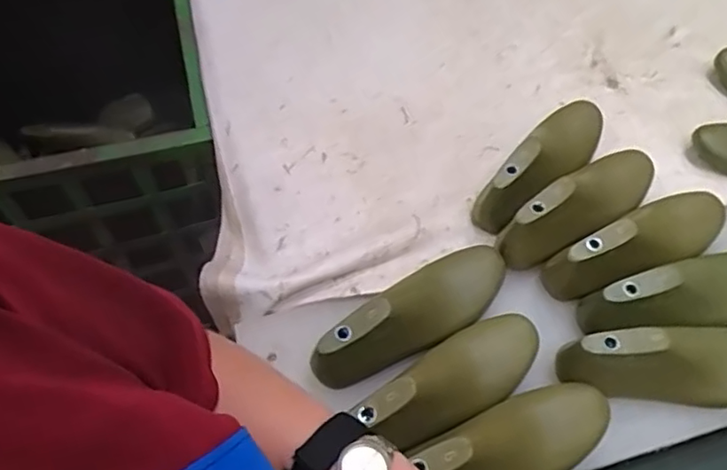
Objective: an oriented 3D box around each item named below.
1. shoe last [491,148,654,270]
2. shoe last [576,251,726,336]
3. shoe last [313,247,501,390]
[{"bbox_3d":[0.256,-0.039,0.687,0.231,0.086,0.073,-37,65,-21],"label":"shoe last"},{"bbox_3d":[0.339,0.060,0.626,0.234,0.080,0.075,-13,59,-8],"label":"shoe last"},{"bbox_3d":[0.059,0.079,0.612,0.233,0.076,0.074,-38,65,-21],"label":"shoe last"}]

